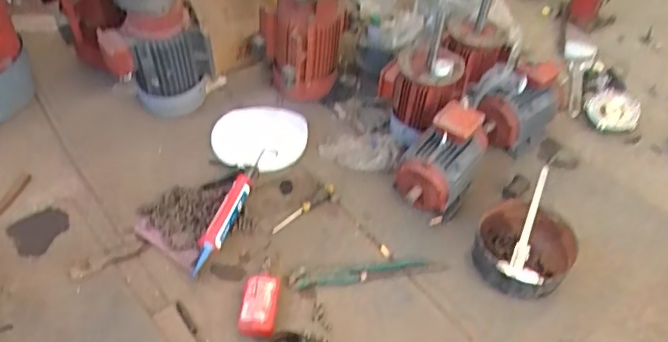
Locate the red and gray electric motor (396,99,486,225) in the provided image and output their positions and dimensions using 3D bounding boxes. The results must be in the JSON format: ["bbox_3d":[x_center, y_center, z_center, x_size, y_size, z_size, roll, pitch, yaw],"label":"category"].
[{"bbox_3d":[0.282,-0.029,1.597,0.187,0.234,0.213,25,51,19],"label":"red and gray electric motor"}]

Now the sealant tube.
[{"bbox_3d":[-0.286,0.122,1.524,0.053,0.048,0.328,14,48,11],"label":"sealant tube"}]

